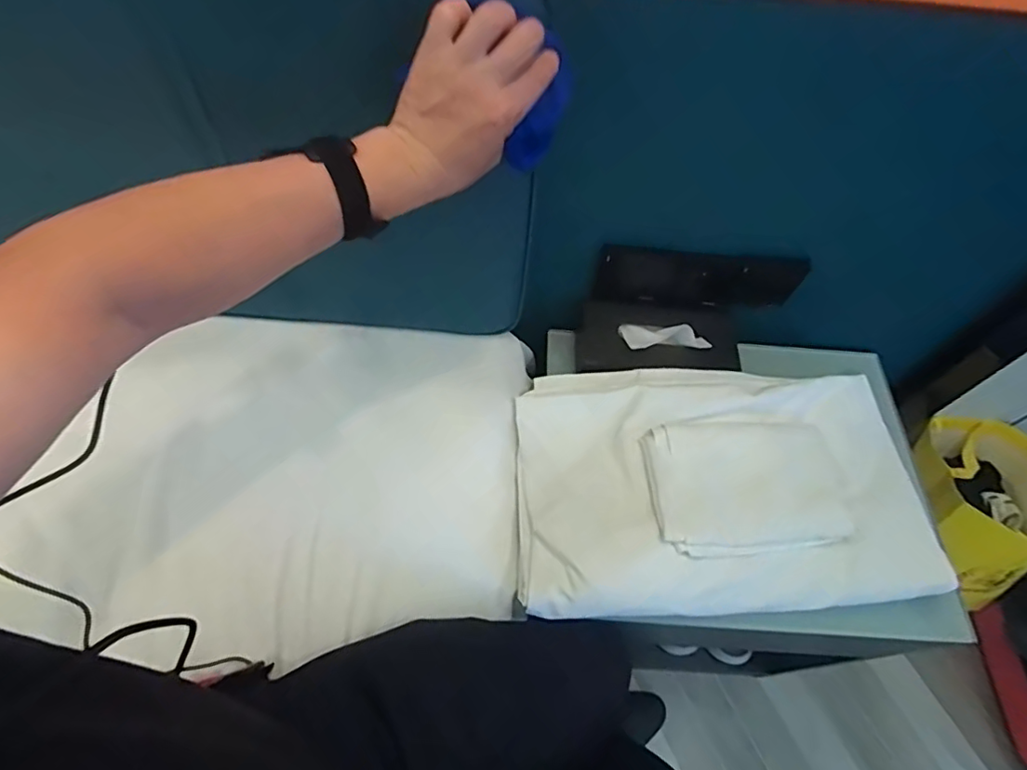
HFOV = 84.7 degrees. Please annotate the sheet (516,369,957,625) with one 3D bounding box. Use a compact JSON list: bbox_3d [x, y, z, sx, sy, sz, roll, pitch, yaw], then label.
[{"bbox_3d":[0.238,0.114,0.651,0.449,0.051,0.282,2,59,-3],"label":"sheet"}]

